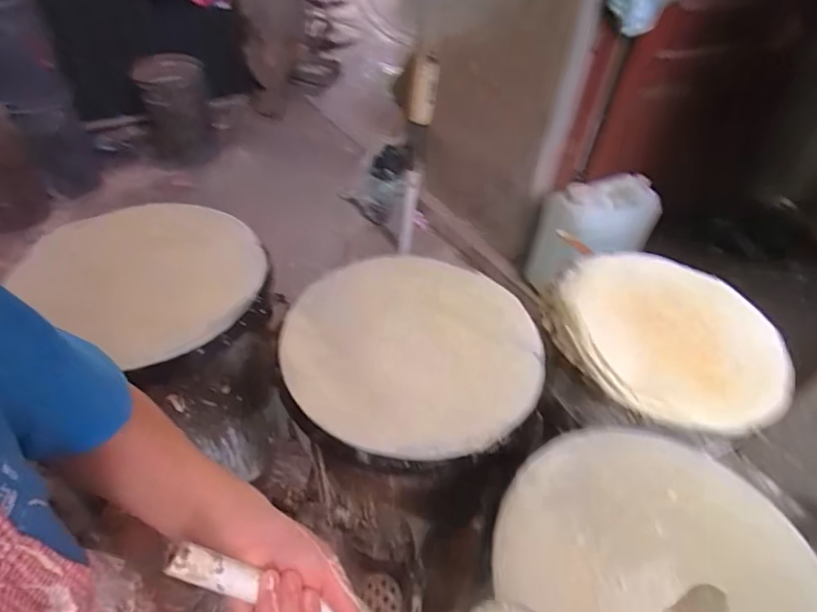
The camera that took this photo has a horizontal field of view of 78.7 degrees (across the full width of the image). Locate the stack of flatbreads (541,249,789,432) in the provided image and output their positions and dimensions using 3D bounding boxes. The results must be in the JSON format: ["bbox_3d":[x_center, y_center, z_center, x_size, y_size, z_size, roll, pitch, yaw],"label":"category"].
[{"bbox_3d":[0.432,0.039,0.862,0.345,0.072,0.373,-8,48,-14],"label":"stack of flatbreads"}]

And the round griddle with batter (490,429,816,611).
[{"bbox_3d":[0.272,0.298,0.520,0.322,0.063,0.353,3,47,-3],"label":"round griddle with batter"}]

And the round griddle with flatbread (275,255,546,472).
[{"bbox_3d":[0.008,0.059,0.739,0.363,0.048,0.371,20,48,12],"label":"round griddle with flatbread"}]

